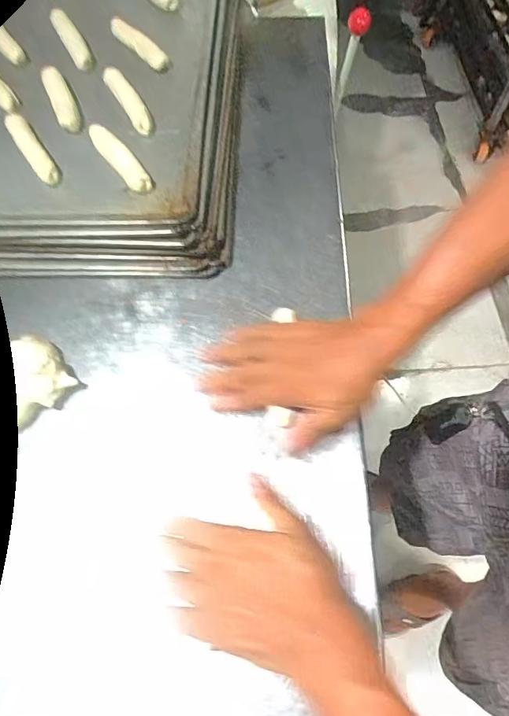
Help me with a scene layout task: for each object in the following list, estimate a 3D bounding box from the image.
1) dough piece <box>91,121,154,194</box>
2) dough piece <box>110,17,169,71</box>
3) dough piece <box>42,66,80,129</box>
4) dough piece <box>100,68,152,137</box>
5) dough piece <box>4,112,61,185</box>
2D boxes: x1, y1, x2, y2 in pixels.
[{"bbox_3d":[-0.136,-0.204,0.462,0.022,0.014,0.102,-35,69,-15],"label":"dough piece"},{"bbox_3d":[-0.140,-0.376,0.541,0.019,0.016,0.099,-41,71,-17],"label":"dough piece"},{"bbox_3d":[-0.214,-0.288,0.503,0.023,0.018,0.093,-22,66,-10],"label":"dough piece"},{"bbox_3d":[-0.138,-0.284,0.498,0.021,0.018,0.104,-30,68,-13],"label":"dough piece"},{"bbox_3d":[-0.231,-0.218,0.470,0.022,0.014,0.105,-30,68,-13],"label":"dough piece"}]

